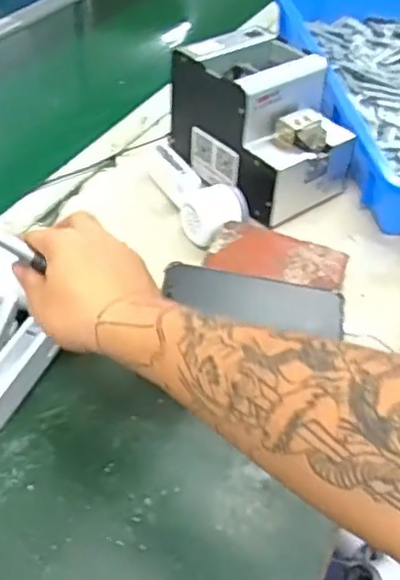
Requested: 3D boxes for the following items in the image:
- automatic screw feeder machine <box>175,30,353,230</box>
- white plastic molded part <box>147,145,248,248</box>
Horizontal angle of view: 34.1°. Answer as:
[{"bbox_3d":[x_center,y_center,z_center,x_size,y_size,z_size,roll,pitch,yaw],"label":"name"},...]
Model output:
[{"bbox_3d":[0.074,-0.194,0.748,0.140,0.133,0.181,-27,52,-28],"label":"automatic screw feeder machine"},{"bbox_3d":[-0.008,-0.113,0.727,0.060,0.045,0.182,-16,47,-20],"label":"white plastic molded part"}]

